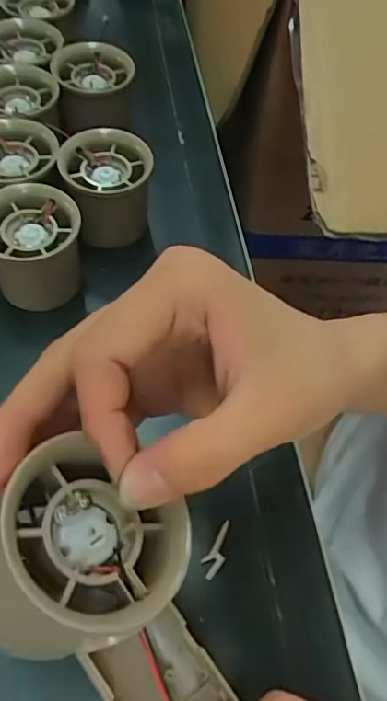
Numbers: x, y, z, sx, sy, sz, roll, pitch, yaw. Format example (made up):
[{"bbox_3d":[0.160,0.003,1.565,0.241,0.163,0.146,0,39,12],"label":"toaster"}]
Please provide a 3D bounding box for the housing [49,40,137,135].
[{"bbox_3d":[-0.069,-0.182,0.385,0.055,0.035,0.065,-15,62,-13],"label":"housing"}]

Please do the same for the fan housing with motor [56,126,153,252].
[{"bbox_3d":[-0.054,-0.100,0.350,0.053,0.054,0.058,2,59,-3],"label":"fan housing with motor"}]

